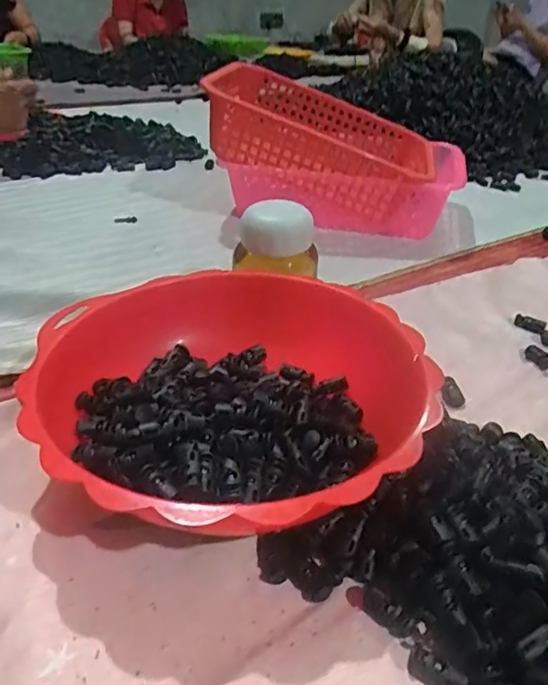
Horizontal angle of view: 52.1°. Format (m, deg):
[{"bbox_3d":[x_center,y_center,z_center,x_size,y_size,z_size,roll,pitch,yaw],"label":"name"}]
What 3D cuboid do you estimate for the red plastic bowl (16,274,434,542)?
[{"bbox_3d":[-0.026,0.038,0.363,0.228,0.071,0.234,1,32,-1],"label":"red plastic bowl"}]

